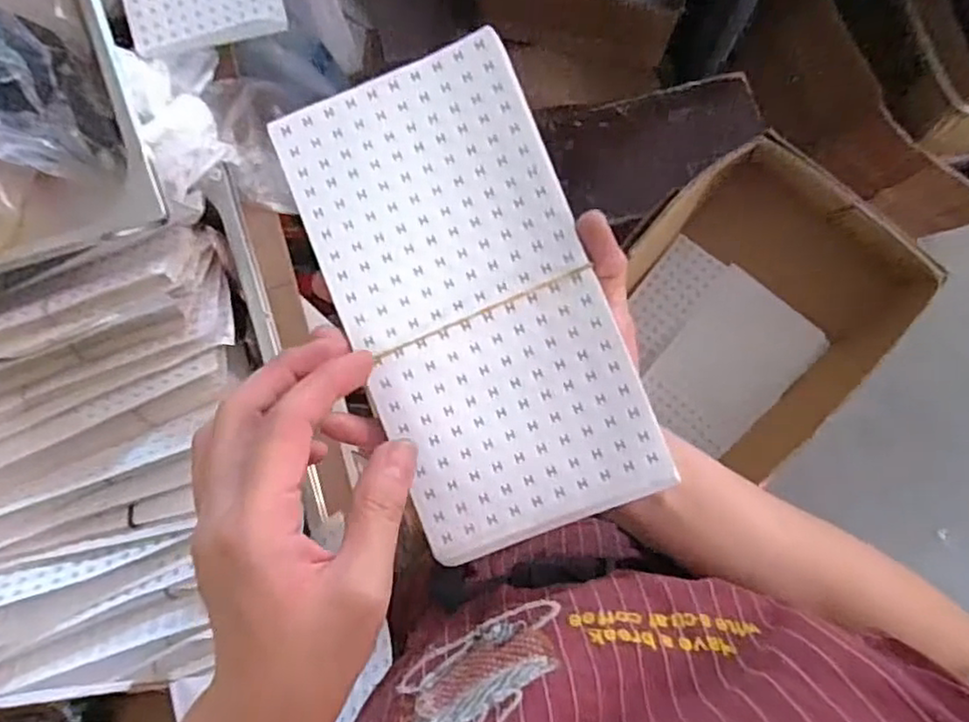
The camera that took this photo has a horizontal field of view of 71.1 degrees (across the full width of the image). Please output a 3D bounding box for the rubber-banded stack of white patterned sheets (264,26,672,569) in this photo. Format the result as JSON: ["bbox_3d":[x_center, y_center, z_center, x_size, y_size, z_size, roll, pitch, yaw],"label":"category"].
[{"bbox_3d":[-0.008,-0.032,0.339,0.122,0.027,0.241,-21,82,-2],"label":"rubber-banded stack of white patterned sheets"}]

